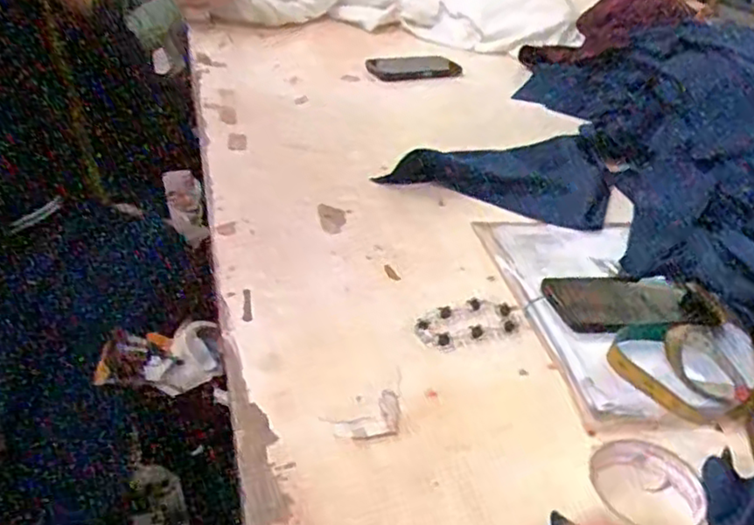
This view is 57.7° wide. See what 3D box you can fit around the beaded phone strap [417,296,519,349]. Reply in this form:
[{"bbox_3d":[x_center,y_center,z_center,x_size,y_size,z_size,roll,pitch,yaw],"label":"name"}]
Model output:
[{"bbox_3d":[0.083,0.055,0.646,0.100,0.004,0.054,-10,37,-23],"label":"beaded phone strap"}]

